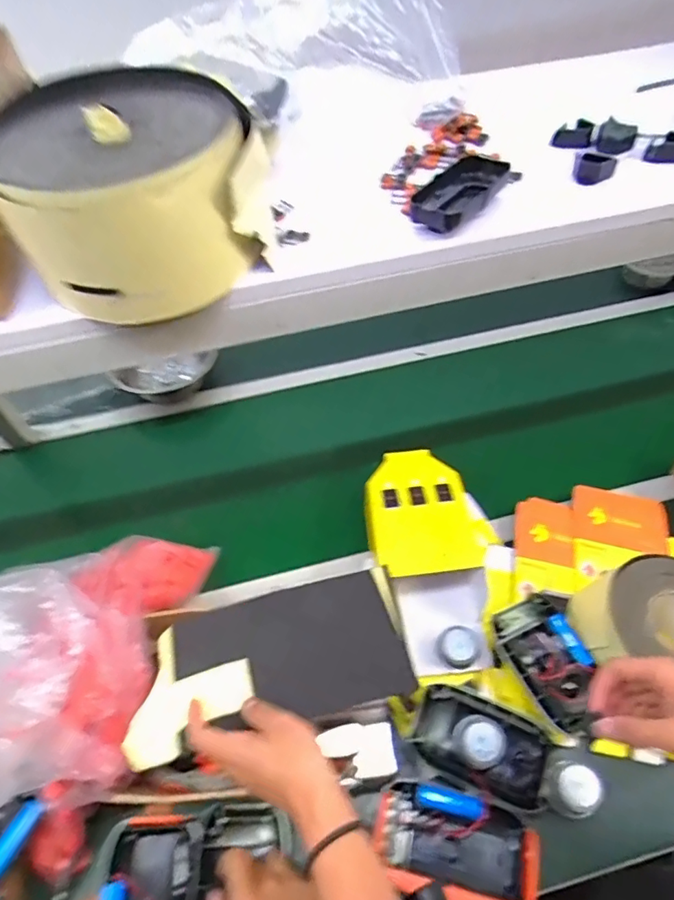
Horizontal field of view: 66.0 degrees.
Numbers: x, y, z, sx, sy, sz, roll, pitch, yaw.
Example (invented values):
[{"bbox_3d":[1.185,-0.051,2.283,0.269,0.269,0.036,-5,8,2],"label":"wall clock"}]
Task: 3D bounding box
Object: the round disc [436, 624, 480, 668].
[{"bbox_3d":[0.160,0.261,0.685,0.052,0.036,0.047,11,53,13],"label":"round disc"}]

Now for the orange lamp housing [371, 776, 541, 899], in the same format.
[{"bbox_3d":[0.126,0.427,0.564,0.163,0.055,0.096,13,53,15],"label":"orange lamp housing"}]

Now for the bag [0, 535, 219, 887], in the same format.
[{"bbox_3d":[-0.324,0.218,0.606,0.206,0.251,0.407,8,52,11],"label":"bag"}]

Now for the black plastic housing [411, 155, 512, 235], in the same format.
[{"bbox_3d":[0.109,-0.236,0.474,0.050,0.023,0.116,28,58,24],"label":"black plastic housing"}]

